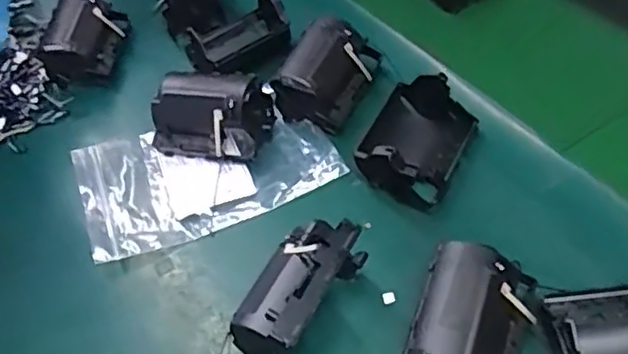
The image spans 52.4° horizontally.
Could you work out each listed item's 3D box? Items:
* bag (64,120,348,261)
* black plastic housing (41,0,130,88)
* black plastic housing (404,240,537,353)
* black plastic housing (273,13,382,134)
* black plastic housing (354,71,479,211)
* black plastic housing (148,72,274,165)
[{"bbox_3d":[-0.068,-0.006,0.400,0.152,0.014,0.094,-19,50,-10],"label":"bag"},{"bbox_3d":[-0.169,-0.104,0.477,0.047,0.042,0.075,6,50,11],"label":"black plastic housing"},{"bbox_3d":[0.072,0.070,0.291,0.049,0.043,0.063,13,51,16],"label":"black plastic housing"},{"bbox_3d":[0.010,-0.068,0.417,0.043,0.044,0.069,23,55,24],"label":"black plastic housing"},{"bbox_3d":[0.062,-0.022,0.372,0.057,0.037,0.079,35,63,2],"label":"black plastic housing"},{"bbox_3d":[-0.064,-0.042,0.409,0.066,0.042,0.051,11,51,15],"label":"black plastic housing"}]

